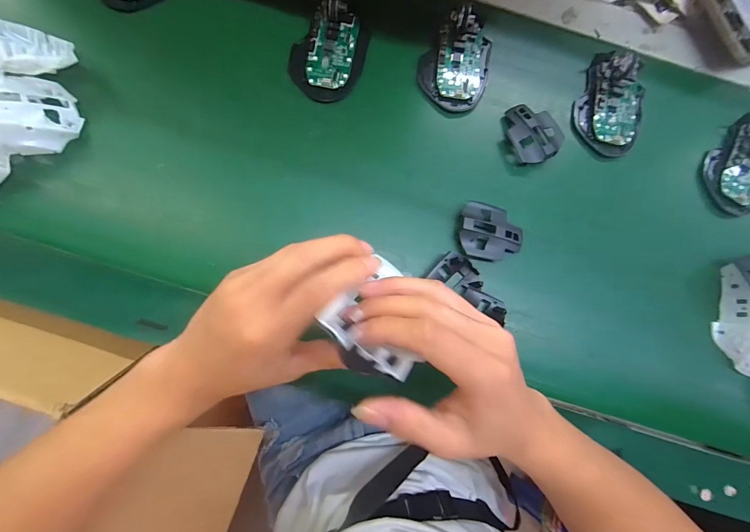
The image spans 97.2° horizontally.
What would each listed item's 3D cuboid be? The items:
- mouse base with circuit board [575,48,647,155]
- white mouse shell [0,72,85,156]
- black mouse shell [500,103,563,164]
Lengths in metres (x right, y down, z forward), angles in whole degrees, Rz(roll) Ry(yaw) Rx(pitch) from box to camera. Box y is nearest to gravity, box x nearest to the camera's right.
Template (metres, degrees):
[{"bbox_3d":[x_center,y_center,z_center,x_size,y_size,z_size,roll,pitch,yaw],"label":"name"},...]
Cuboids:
[{"bbox_3d":[0.257,-0.174,0.353,0.067,0.028,0.104,19,80,-1],"label":"mouse base with circuit board"},{"bbox_3d":[-0.338,-0.132,0.295,0.110,0.050,0.064,-22,83,-7],"label":"white mouse shell"},{"bbox_3d":[0.166,-0.137,0.345,0.052,0.025,0.064,-15,82,-6],"label":"black mouse shell"}]

